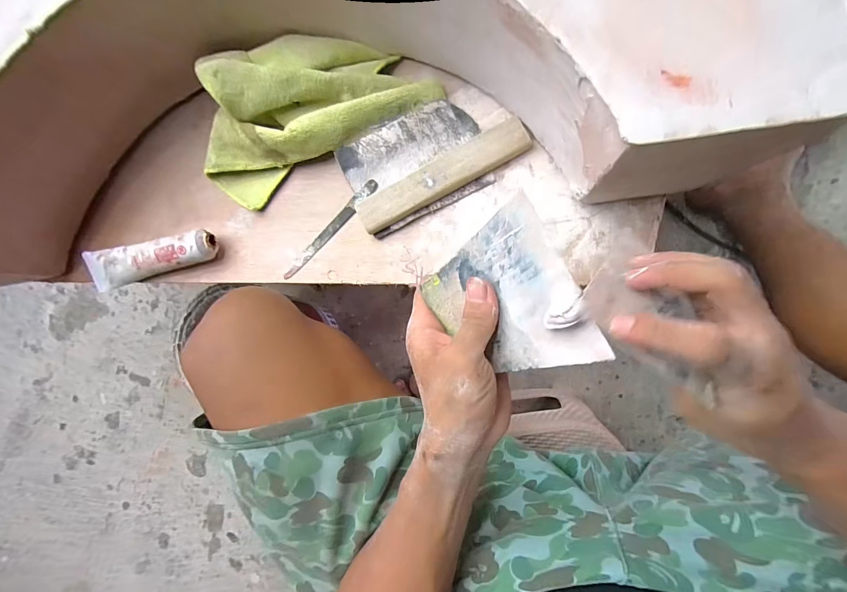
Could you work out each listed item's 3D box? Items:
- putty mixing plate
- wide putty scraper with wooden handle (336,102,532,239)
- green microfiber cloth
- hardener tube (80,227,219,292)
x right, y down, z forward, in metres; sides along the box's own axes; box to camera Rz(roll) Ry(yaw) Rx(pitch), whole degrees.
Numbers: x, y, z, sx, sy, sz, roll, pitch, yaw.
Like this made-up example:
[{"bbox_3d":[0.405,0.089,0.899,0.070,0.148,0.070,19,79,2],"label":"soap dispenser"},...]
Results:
[{"bbox_3d":[0.053,0.007,0.241,0.095,0.015,0.108,-33,80,31],"label":"putty mixing plate"},{"bbox_3d":[0.010,-0.152,0.392,0.190,0.019,0.104,-25,81,4],"label":"wide putty scraper with wooden handle"},{"bbox_3d":[-0.134,-0.214,0.387,0.264,0.069,0.126,-28,83,4],"label":"green microfiber cloth"},{"bbox_3d":[-0.321,-0.042,0.418,0.161,0.034,0.039,-12,84,6],"label":"hardener tube"}]

